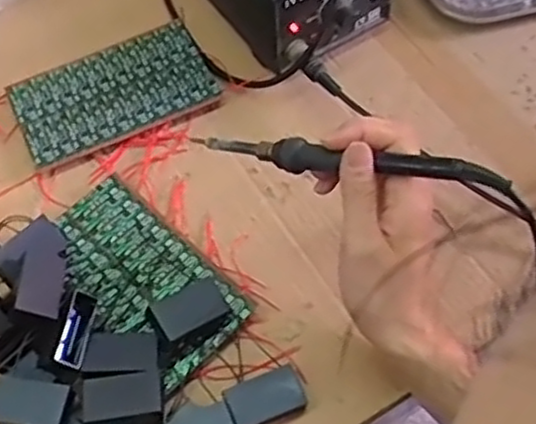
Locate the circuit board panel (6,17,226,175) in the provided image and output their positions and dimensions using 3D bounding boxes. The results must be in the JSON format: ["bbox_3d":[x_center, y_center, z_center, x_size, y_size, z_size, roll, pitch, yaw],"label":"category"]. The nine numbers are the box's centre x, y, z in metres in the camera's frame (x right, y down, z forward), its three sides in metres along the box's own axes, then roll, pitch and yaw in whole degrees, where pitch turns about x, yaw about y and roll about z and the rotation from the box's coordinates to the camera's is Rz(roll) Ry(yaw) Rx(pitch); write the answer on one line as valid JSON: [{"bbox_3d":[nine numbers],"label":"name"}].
[{"bbox_3d":[-0.125,-0.098,0.599,0.156,0.008,0.093,-27,64,-13],"label":"circuit board panel"}]

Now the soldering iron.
[{"bbox_3d":[0.042,-0.032,0.454,0.205,0.020,0.019,8,59,28],"label":"soldering iron"}]

